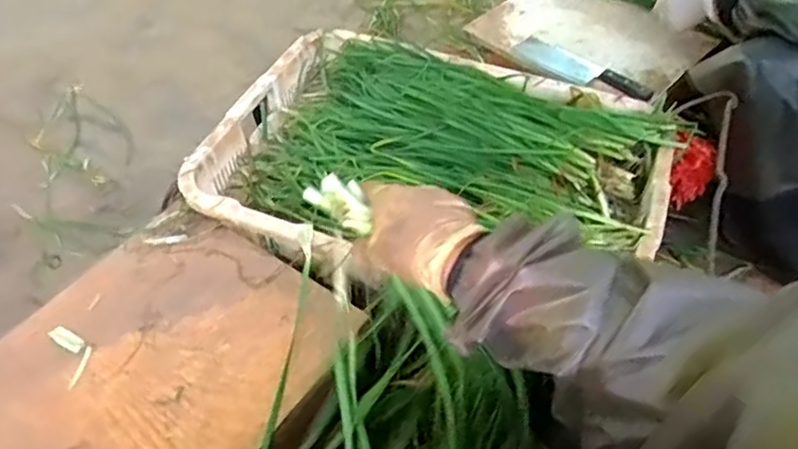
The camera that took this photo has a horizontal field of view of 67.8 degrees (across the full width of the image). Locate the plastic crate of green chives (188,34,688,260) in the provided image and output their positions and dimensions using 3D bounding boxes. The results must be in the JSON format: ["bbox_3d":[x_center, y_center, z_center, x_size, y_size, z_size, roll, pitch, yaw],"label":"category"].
[{"bbox_3d":[0.051,-0.097,0.961,0.696,0.135,0.467,17,52,14],"label":"plastic crate of green chives"}]

